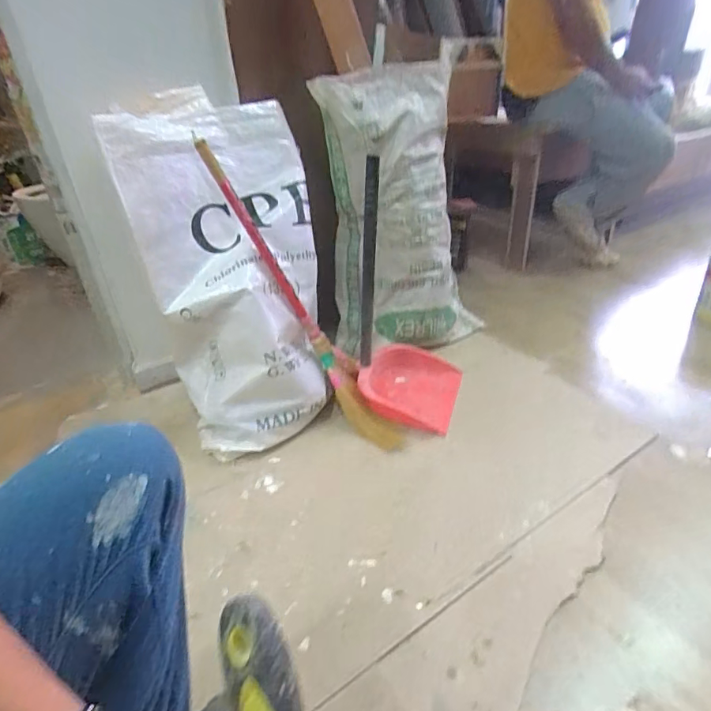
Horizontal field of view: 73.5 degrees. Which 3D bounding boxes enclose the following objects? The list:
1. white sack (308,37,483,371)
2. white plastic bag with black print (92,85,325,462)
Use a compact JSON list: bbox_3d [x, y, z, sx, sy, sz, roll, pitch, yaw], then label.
[{"bbox_3d":[0.140,-0.382,1.345,0.459,0.740,0.248,-11,31,-13],"label":"white sack"},{"bbox_3d":[-0.275,-0.185,1.072,0.394,0.796,0.196,-11,4,-12],"label":"white plastic bag with black print"}]

